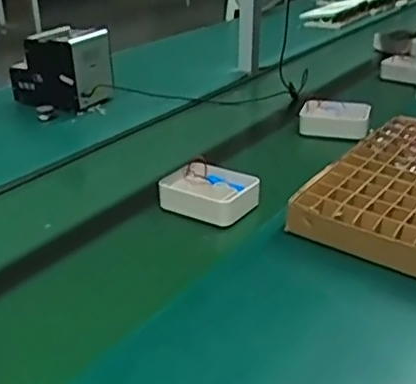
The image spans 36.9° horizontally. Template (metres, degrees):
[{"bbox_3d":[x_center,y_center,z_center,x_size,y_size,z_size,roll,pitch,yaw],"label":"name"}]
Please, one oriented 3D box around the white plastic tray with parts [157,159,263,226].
[{"bbox_3d":[0.003,0.005,0.928,0.146,0.052,0.100,18,31,31],"label":"white plastic tray with parts"}]

